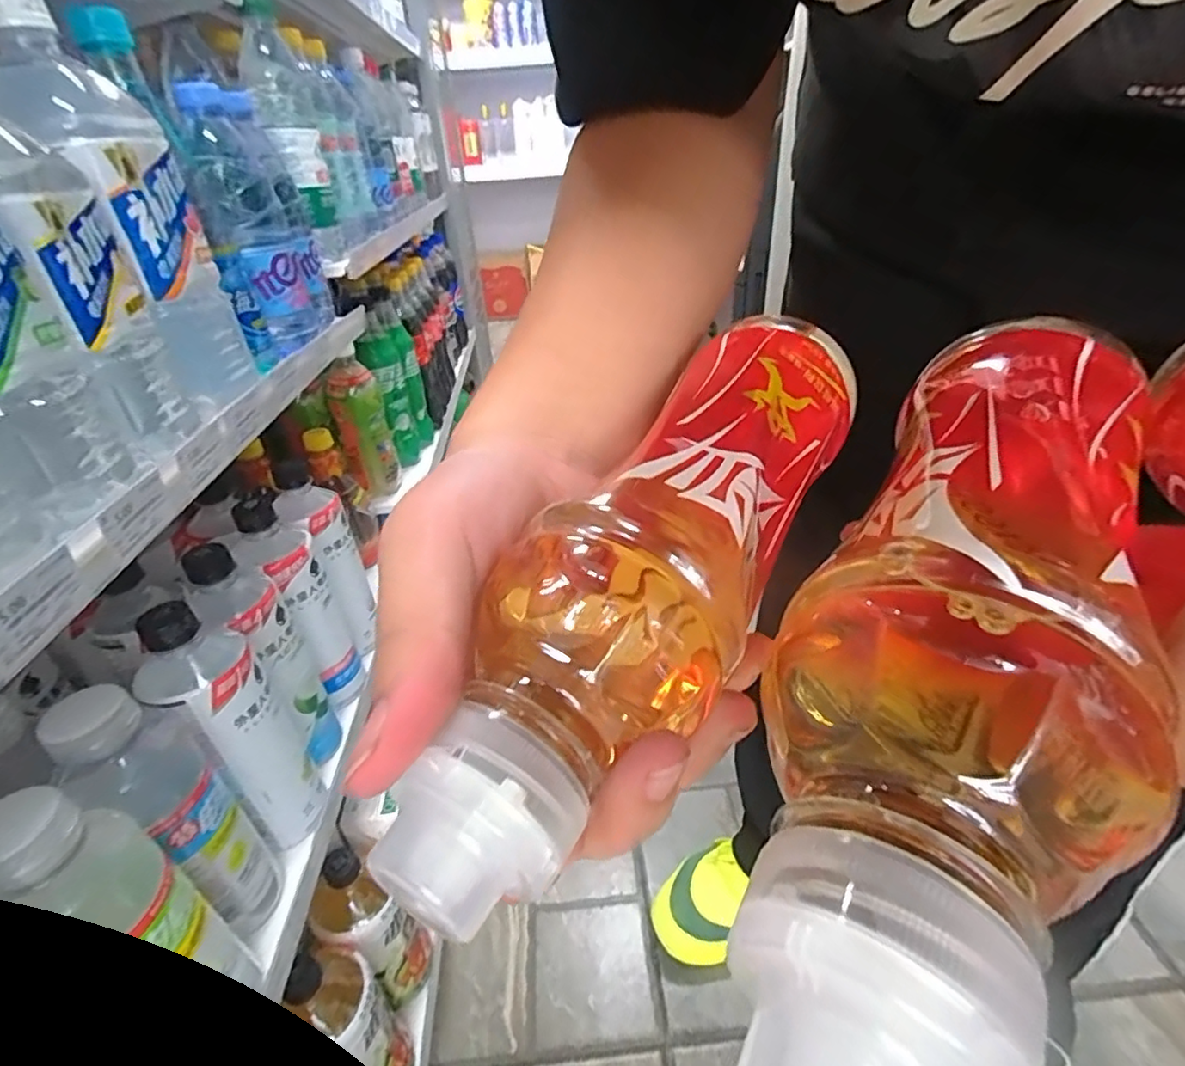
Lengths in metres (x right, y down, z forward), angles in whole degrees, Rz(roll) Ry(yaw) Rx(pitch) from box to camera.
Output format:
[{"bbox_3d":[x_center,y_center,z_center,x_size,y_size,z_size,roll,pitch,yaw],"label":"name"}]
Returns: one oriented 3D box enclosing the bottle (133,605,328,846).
[{"bbox_3d":[-0.248,0.138,0.412,0.054,0.201,0.063,27,45,37],"label":"bottle"}]

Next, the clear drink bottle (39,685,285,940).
[{"bbox_3d":[-0.248,0.176,0.358,0.058,0.197,0.054,23,43,34],"label":"clear drink bottle"}]

